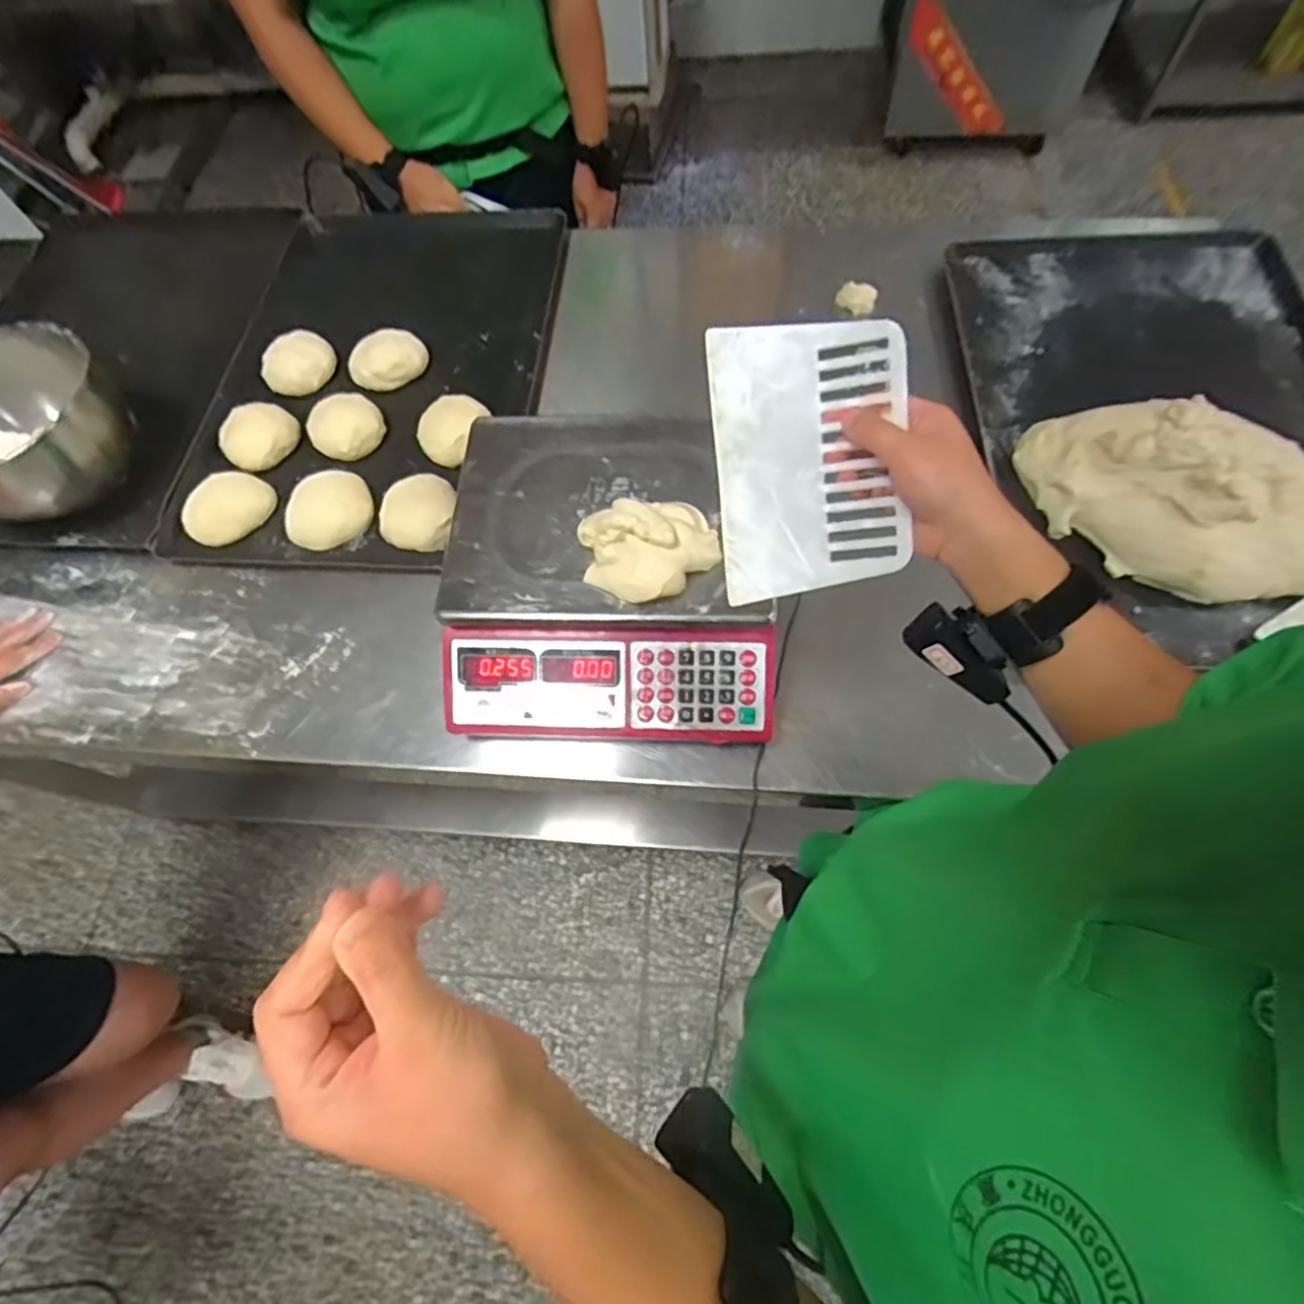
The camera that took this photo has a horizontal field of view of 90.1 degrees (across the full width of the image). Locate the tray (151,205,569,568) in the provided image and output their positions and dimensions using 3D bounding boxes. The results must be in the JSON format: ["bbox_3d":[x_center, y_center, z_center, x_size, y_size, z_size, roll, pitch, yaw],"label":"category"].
[{"bbox_3d":[-0.344,-0.371,0.816,0.410,0.042,0.598,7,68,6],"label":"tray"}]

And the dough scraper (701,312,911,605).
[{"bbox_3d":[0.097,-0.120,0.408,0.114,0.006,0.164,-4,101,16],"label":"dough scraper"}]

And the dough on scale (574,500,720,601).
[{"bbox_3d":[-0.002,-0.088,0.545,0.114,0.037,0.082,-4,66,2],"label":"dough on scale"}]

